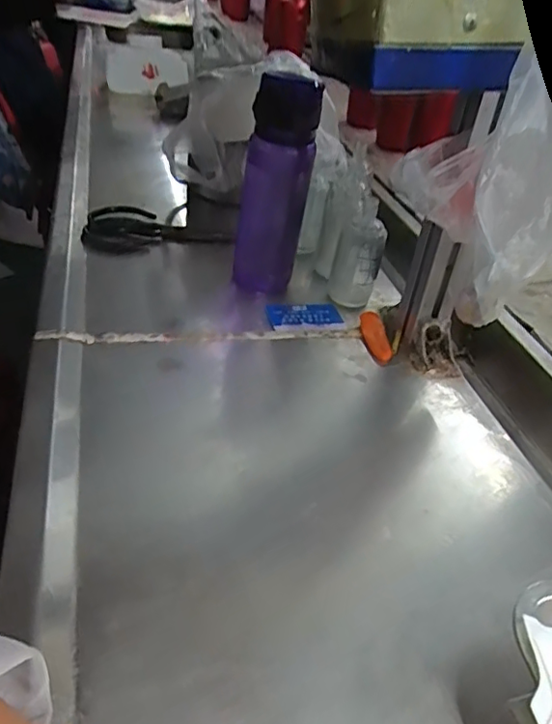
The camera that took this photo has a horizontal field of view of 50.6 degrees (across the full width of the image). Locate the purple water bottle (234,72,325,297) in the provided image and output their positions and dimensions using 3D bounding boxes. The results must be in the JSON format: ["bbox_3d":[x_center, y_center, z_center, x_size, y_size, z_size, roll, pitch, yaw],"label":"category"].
[{"bbox_3d":[-0.001,-0.191,0.653,0.078,0.231,0.059,3,38,-4],"label":"purple water bottle"}]

